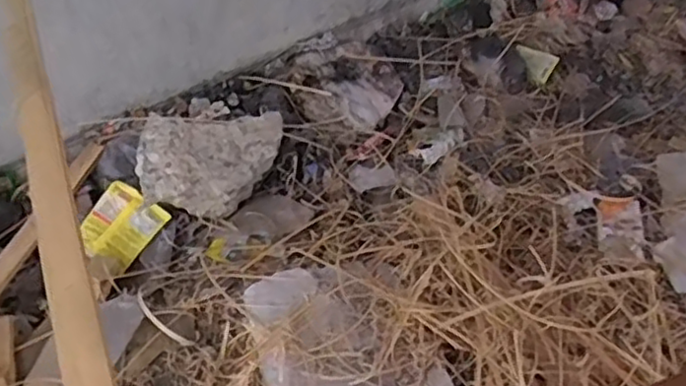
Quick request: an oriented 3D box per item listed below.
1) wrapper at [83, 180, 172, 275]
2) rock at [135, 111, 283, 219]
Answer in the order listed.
[{"bbox_3d":[-0.332,0.049,1.022,0.091,0.049,0.119,19,48,20],"label":"wrapper"},{"bbox_3d":[-0.200,-0.048,1.068,0.212,0.098,0.154,-7,45,-6],"label":"rock"}]

